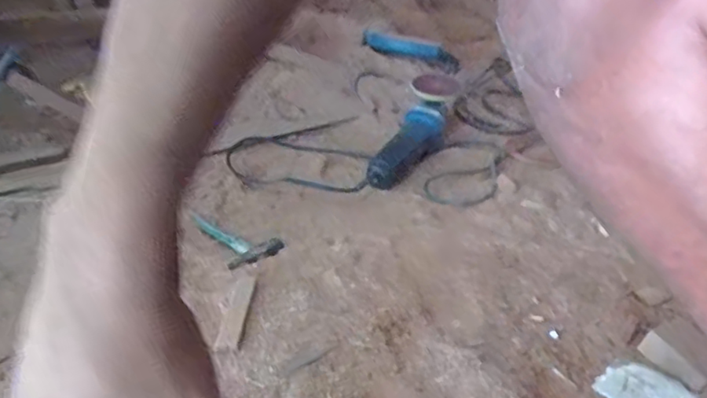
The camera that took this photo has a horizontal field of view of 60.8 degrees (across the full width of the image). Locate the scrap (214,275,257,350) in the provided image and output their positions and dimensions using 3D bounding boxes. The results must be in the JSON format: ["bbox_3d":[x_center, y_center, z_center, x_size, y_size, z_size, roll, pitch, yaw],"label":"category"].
[{"bbox_3d":[-0.133,0.127,0.695,0.025,0.013,0.121,6,36,0],"label":"scrap"}]

